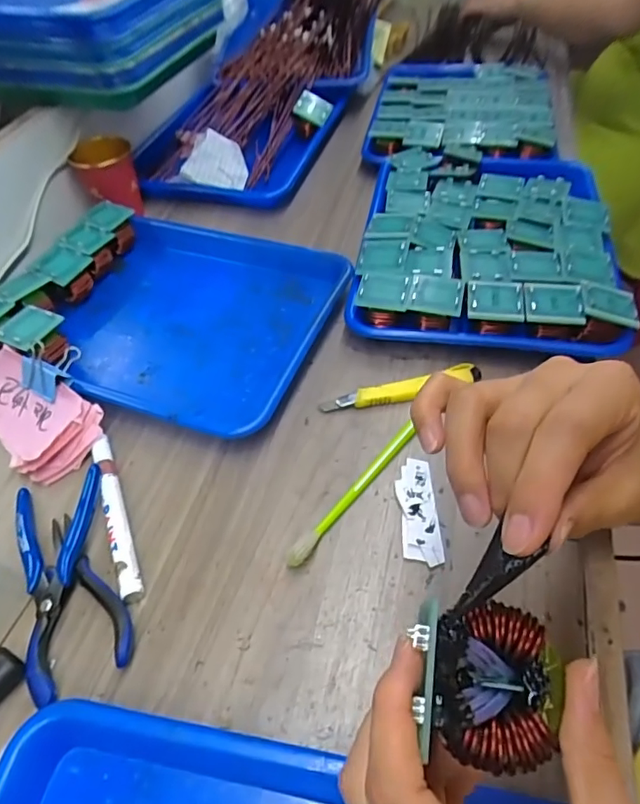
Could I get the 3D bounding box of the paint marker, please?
[{"bbox_3d":[-0.150,0.081,0.384,0.016,0.015,0.136,-21,52,-13],"label":"paint marker"}]

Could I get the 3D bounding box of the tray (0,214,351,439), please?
[{"bbox_3d":[-0.133,-0.089,0.508,0.277,0.029,0.244,16,53,17],"label":"tray"}]

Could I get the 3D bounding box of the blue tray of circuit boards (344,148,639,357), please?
[{"bbox_3d":[0.171,-0.176,0.549,0.246,0.053,0.330,5,51,8],"label":"blue tray of circuit boards"}]

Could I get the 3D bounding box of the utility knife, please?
[{"bbox_3d":[0.069,-0.011,0.443,0.140,0.014,0.020,-15,51,-8],"label":"utility knife"}]

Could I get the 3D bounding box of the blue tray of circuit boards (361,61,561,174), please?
[{"bbox_3d":[0.195,-0.394,0.723,0.237,0.058,0.380,7,51,10],"label":"blue tray of circuit boards"}]

